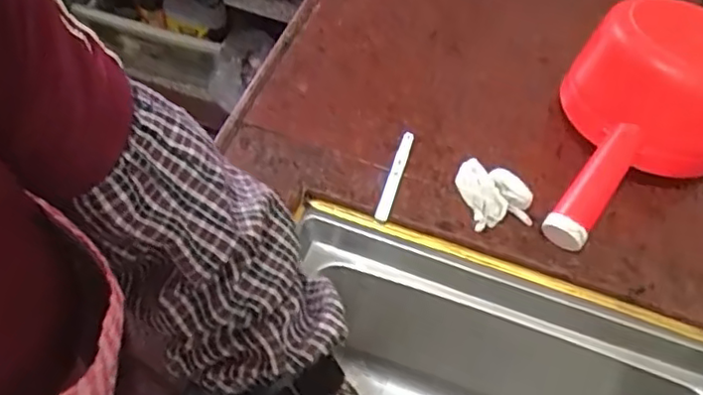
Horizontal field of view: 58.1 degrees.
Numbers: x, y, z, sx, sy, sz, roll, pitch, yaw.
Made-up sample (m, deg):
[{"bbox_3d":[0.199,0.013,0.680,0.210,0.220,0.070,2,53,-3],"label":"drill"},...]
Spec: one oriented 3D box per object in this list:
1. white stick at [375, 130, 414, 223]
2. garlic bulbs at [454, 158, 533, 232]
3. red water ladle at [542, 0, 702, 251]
[{"bbox_3d":[0.041,-0.023,0.595,0.012,0.009,0.108,16,54,6],"label":"white stick"},{"bbox_3d":[0.127,-0.006,0.570,0.049,0.039,0.063,-16,59,-15],"label":"garlic bulbs"},{"bbox_3d":[0.253,-0.067,0.570,0.156,0.134,0.241,36,60,18],"label":"red water ladle"}]

